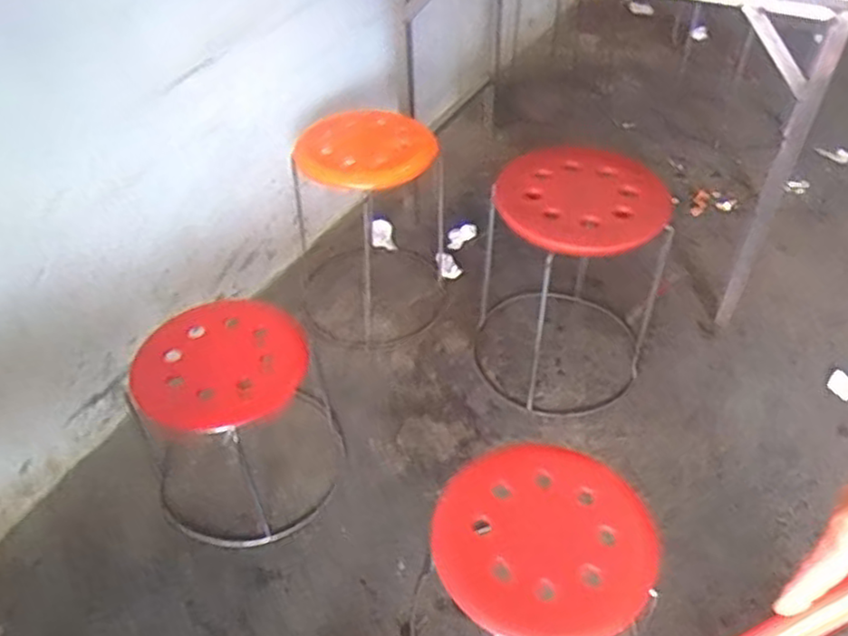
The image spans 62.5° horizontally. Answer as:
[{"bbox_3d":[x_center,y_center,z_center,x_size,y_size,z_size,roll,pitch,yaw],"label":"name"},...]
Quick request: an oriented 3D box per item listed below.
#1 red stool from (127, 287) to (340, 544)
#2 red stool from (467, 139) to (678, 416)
[{"bbox_3d":[-0.311,0.177,1.187,0.308,0.275,0.333,-14,47,-14],"label":"red stool"},{"bbox_3d":[0.277,-0.083,1.362,0.314,0.392,0.361,4,45,4],"label":"red stool"}]

